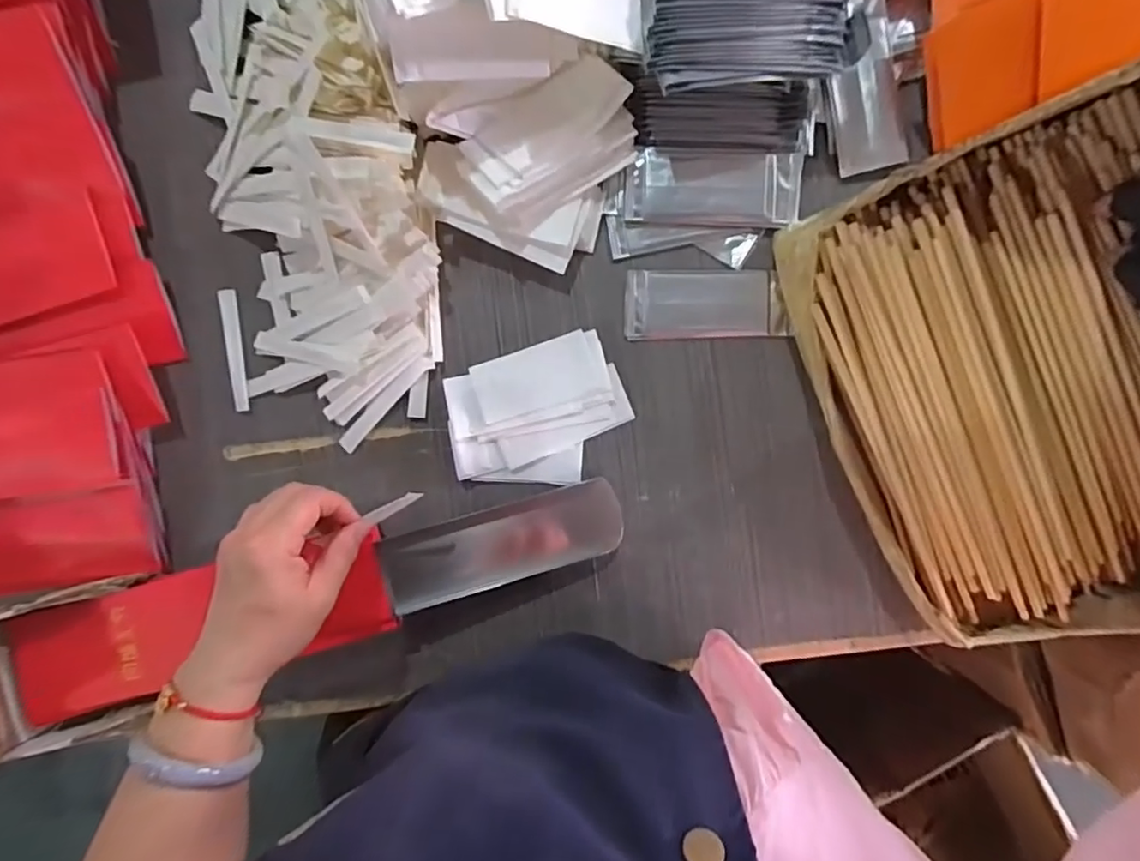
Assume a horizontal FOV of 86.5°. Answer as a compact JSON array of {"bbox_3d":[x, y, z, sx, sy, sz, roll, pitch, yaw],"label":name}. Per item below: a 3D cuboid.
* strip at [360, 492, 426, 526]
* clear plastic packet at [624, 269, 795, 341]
[{"bbox_3d":[-0.113,0.049,0.389,0.038,0.008,0.008,-27,91,8],"label":"strip"},{"bbox_3d":[0.099,-0.092,0.442,0.115,0.005,0.050,0,93,3],"label":"clear plastic packet"}]

